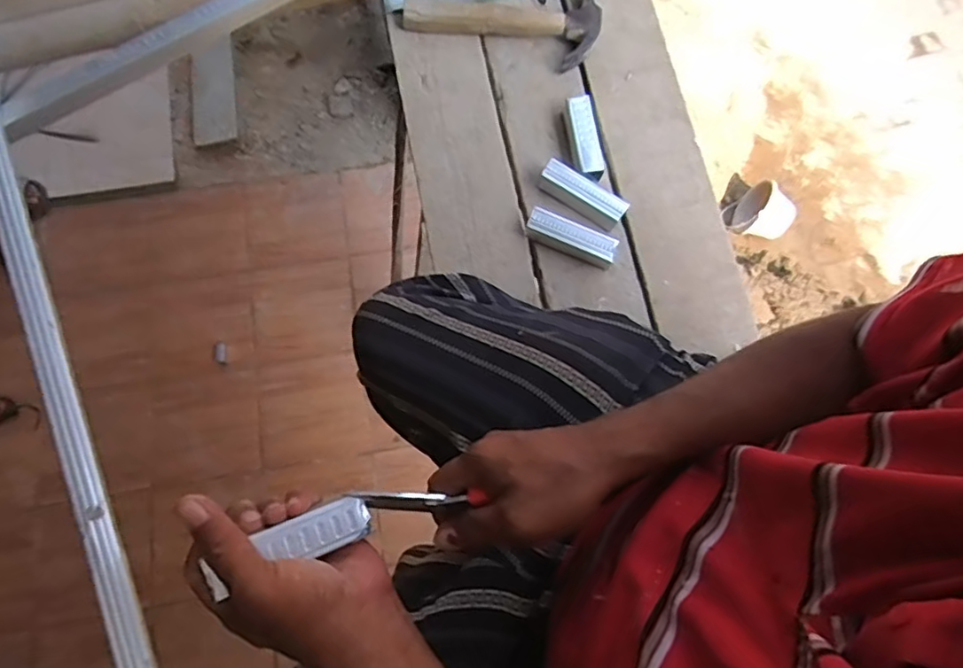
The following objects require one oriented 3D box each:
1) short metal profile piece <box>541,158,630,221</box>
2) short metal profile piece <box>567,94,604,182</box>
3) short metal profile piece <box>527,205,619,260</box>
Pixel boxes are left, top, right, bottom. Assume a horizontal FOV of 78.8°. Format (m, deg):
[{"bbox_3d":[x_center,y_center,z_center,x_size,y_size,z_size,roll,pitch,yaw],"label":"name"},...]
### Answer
[{"bbox_3d":[0.122,-0.169,0.697,0.105,0.031,0.026,33,77,8],"label":"short metal profile piece"},{"bbox_3d":[0.126,-0.242,0.712,0.028,0.021,0.106,-9,75,-3],"label":"short metal profile piece"},{"bbox_3d":[0.105,-0.113,0.687,0.104,0.039,0.023,25,76,6],"label":"short metal profile piece"}]

